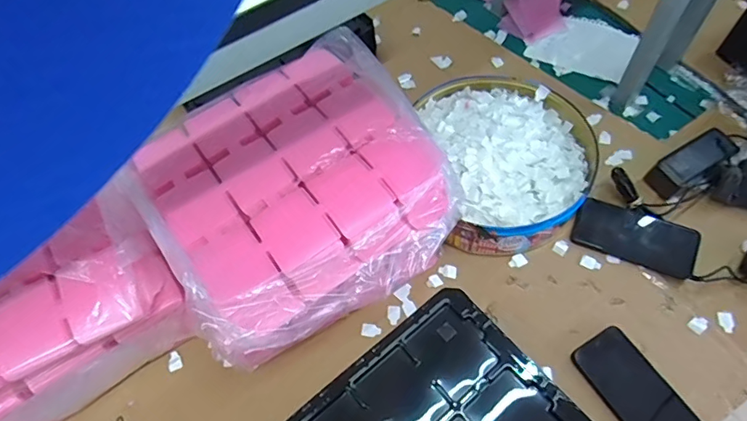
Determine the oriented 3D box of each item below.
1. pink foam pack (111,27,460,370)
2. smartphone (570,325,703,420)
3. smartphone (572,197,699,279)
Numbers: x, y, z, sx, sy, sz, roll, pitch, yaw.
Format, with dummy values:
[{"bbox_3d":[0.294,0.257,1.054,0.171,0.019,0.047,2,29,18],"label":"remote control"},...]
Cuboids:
[{"bbox_3d":[-0.100,-0.039,0.623,0.363,0.088,0.372,-29,63,-12],"label":"pink foam pack"},{"bbox_3d":[0.342,0.235,0.615,0.082,0.014,0.165,-30,62,-12],"label":"smartphone"},{"bbox_3d":[0.387,0.036,0.711,0.165,0.016,0.081,21,79,18],"label":"smartphone"}]

